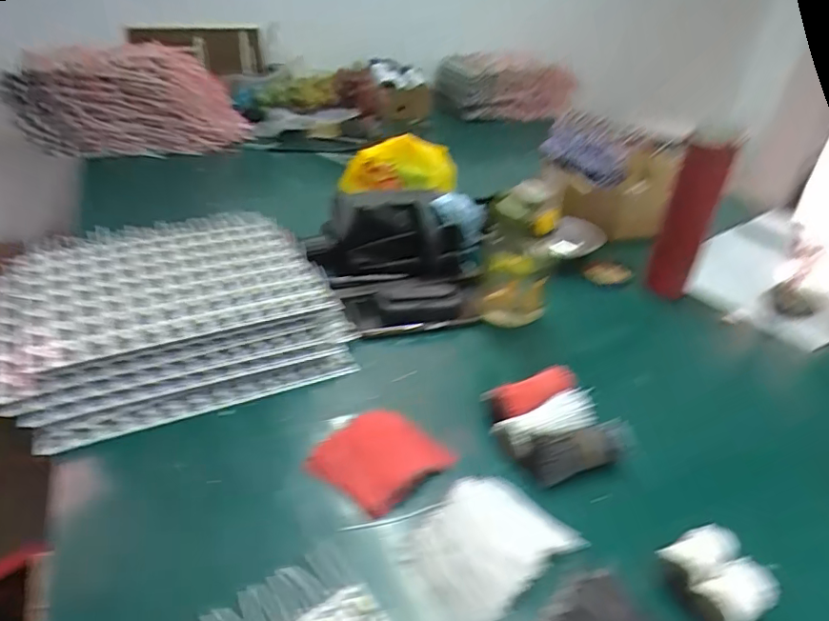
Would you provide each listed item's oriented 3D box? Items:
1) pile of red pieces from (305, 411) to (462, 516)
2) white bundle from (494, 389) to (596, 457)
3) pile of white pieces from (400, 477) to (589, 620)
[{"bbox_3d":[-0.032,0.131,0.488,0.095,0.009,0.103,28,41,32],"label":"pile of red pieces"},{"bbox_3d":[0.128,0.106,0.517,0.097,0.030,0.040,-11,36,-21],"label":"white bundle"},{"bbox_3d":[0.056,0.177,0.417,0.127,0.014,0.088,-23,42,-34],"label":"pile of white pieces"}]

